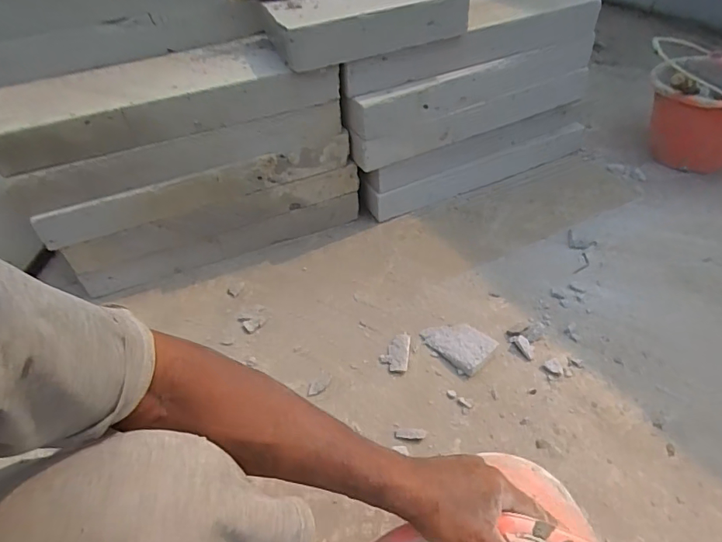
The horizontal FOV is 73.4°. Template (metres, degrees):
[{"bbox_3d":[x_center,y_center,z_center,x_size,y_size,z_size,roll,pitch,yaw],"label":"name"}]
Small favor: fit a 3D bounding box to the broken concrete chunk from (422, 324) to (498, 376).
[{"bbox_3d":[0.169,0.128,0.865,0.122,0.024,0.079,30,55,30],"label":"broken concrete chunk"}]

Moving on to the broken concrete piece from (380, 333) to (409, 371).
[{"bbox_3d":[0.061,0.144,0.867,0.049,0.013,0.077,4,46,9],"label":"broken concrete piece"}]

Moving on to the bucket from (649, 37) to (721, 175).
[{"bbox_3d":[0.840,-0.390,1.166,0.287,0.251,0.287,-3,45,3],"label":"bucket"}]

